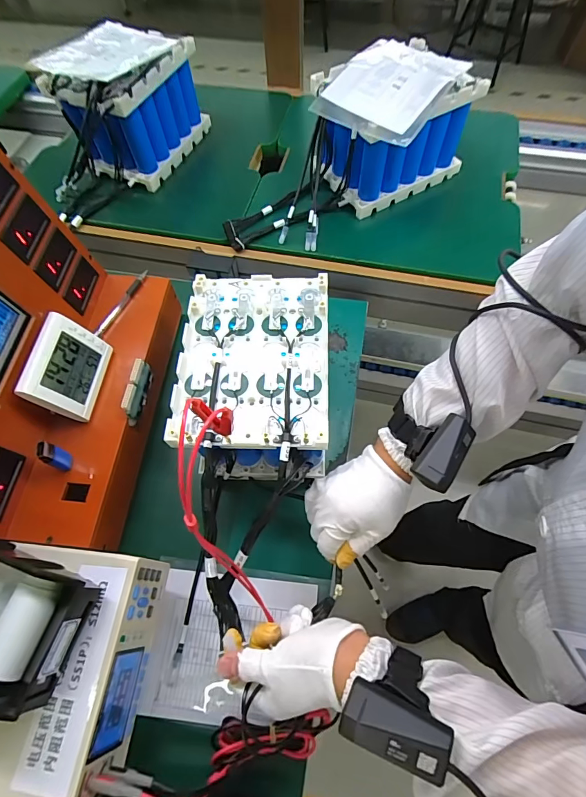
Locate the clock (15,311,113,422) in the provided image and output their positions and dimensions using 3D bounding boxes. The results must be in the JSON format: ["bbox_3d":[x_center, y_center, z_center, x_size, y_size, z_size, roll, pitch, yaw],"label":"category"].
[{"bbox_3d":[-0.285,-0.038,0.497,0.022,0.092,0.112,-8,61,28],"label":"clock"}]

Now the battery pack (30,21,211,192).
[{"bbox_3d":[-0.302,-0.570,0.754,0.169,0.184,0.234,25,67,13],"label":"battery pack"}]

